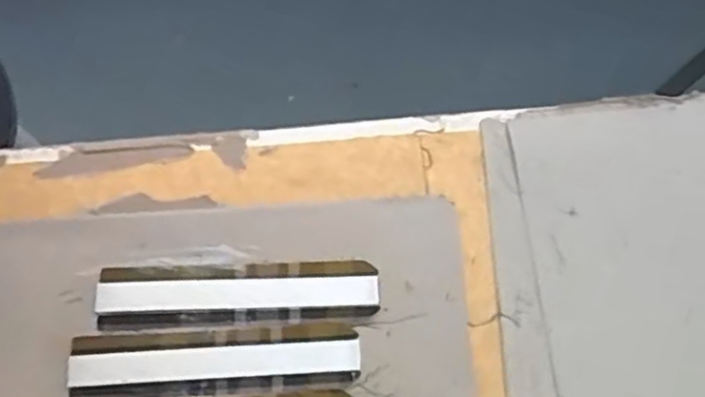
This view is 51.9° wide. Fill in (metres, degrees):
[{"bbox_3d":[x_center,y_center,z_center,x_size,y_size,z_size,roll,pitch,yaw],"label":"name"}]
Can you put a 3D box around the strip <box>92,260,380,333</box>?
[{"bbox_3d":[-0.058,0.049,0.367,0.140,0.004,0.032,-1,70,-1],"label":"strip"}]

